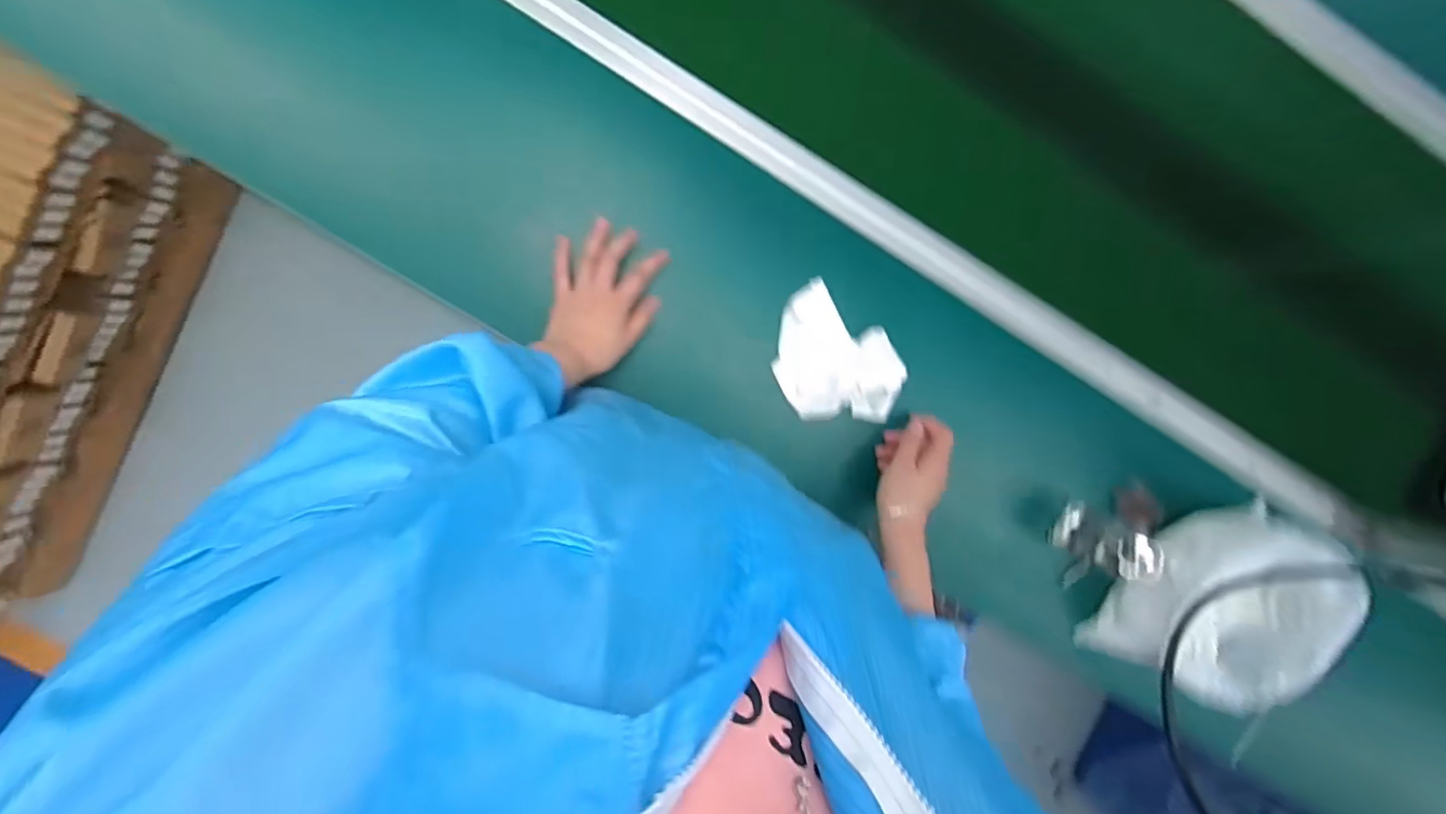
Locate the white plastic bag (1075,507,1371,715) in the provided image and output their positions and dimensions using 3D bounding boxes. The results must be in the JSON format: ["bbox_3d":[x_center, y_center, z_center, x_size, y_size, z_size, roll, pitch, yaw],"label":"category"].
[{"bbox_3d":[0.527,0.207,0.636,0.137,0.144,0.212,22,92,-7],"label":"white plastic bag"}]

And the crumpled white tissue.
[{"bbox_3d":[0.131,-0.056,0.672,0.137,0.026,0.141,12,93,-6],"label":"crumpled white tissue"}]

